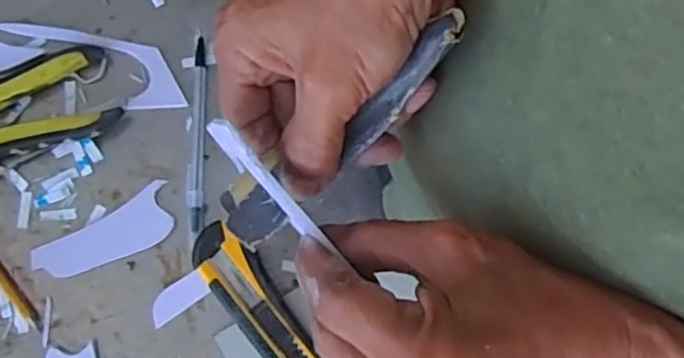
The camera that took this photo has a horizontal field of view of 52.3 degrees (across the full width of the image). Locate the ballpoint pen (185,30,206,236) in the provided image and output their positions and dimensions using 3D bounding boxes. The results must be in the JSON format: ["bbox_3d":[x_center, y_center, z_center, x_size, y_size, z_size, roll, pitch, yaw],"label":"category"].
[{"bbox_3d":[-0.101,-0.035,0.484,0.011,0.006,0.141,-1,80,-1],"label":"ballpoint pen"}]

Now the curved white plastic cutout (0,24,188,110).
[{"bbox_3d":[-0.200,-0.082,0.490,0.178,0.006,0.050,7,80,0],"label":"curved white plastic cutout"}]

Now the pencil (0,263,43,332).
[{"bbox_3d":[-0.226,0.064,0.461,0.009,0.007,0.088,-38,83,-7],"label":"pencil"}]

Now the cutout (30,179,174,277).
[{"bbox_3d":[-0.160,0.040,0.471,0.096,0.004,0.036,-27,81,-5],"label":"cutout"}]

